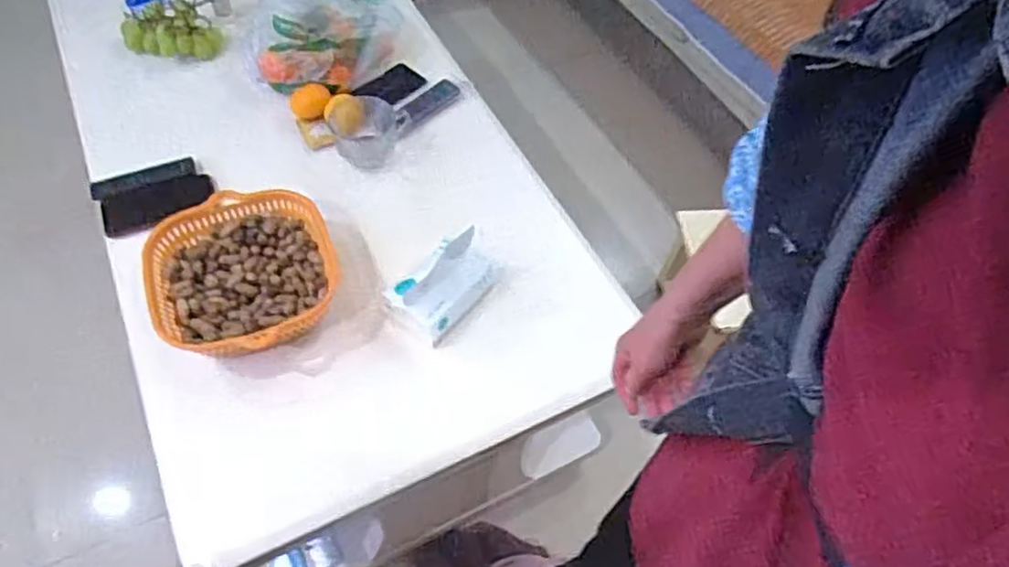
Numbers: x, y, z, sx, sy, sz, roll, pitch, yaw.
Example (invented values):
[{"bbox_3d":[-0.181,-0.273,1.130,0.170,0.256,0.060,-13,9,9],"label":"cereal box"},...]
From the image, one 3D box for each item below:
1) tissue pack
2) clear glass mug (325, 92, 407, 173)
[{"bbox_3d":[-0.078,-0.008,0.927,0.100,0.100,0.156,33,61,16],"label":"tissue pack"},{"bbox_3d":[-0.215,-0.247,1.096,0.122,0.064,0.115,2,57,-3],"label":"clear glass mug"}]

